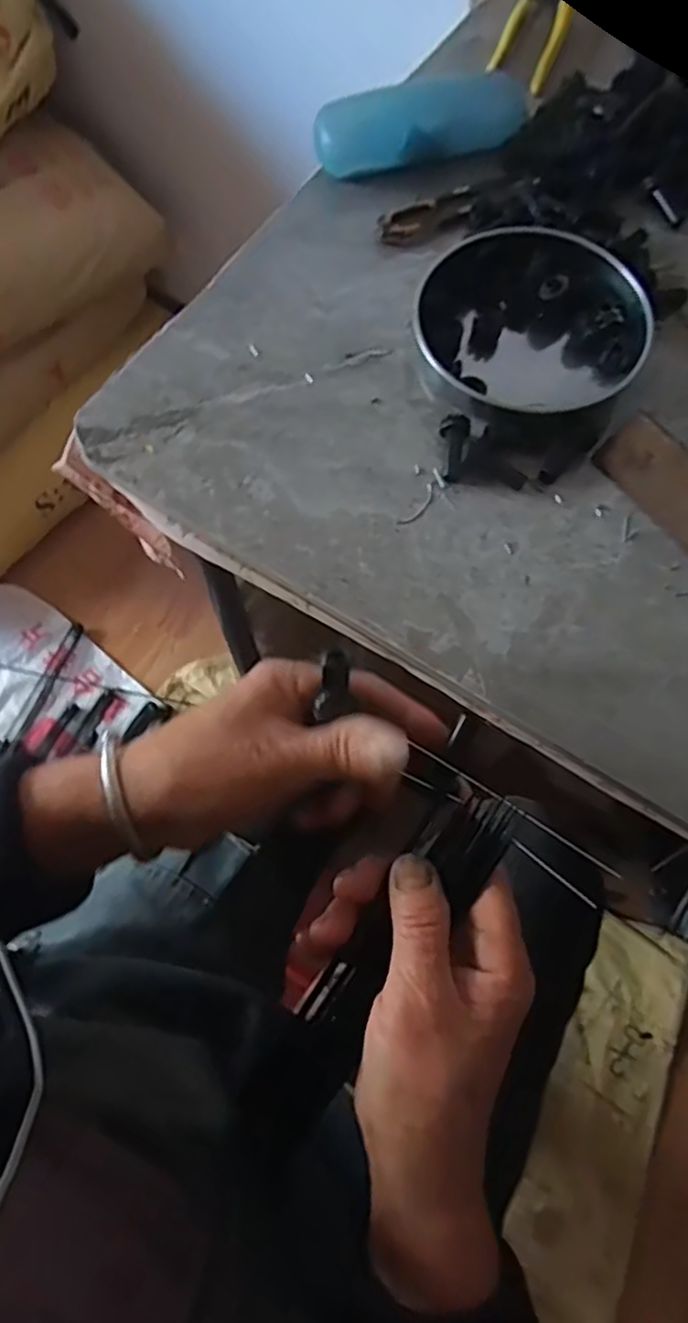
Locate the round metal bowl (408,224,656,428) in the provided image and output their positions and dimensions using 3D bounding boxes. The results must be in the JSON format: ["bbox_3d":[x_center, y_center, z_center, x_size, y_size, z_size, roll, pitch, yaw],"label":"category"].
[{"bbox_3d":[0.115,-0.207,0.424,0.135,0.038,0.130,0,70,-1],"label":"round metal bowl"}]

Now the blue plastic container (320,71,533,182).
[{"bbox_3d":[0.057,-0.384,0.480,0.158,0.025,0.047,-18,72,-7],"label":"blue plastic container"}]

